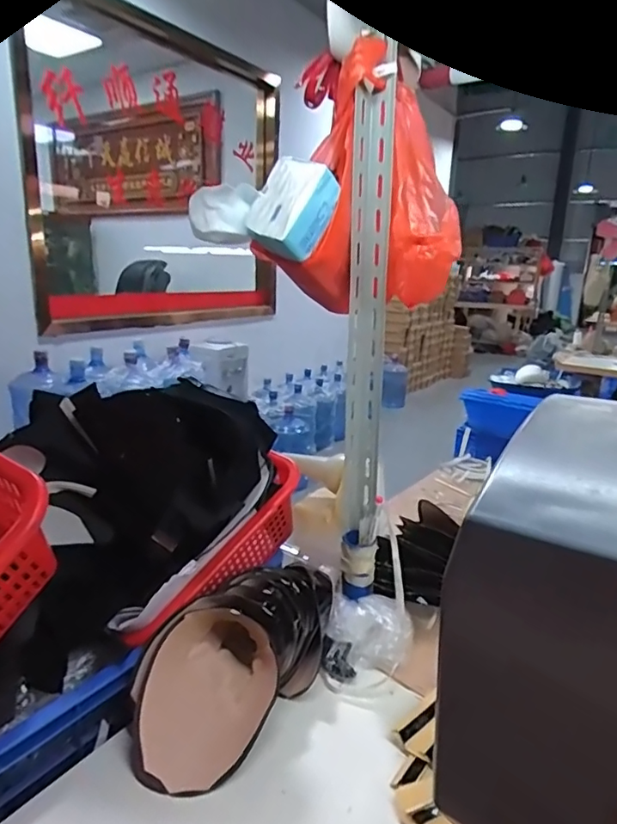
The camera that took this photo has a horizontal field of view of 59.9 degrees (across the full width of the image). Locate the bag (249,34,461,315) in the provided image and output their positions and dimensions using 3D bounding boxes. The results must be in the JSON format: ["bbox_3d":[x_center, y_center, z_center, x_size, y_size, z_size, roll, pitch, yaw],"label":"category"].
[{"bbox_3d":[0.070,-0.254,0.588,0.203,0.268,0.111,7,16,21],"label":"bag"}]

